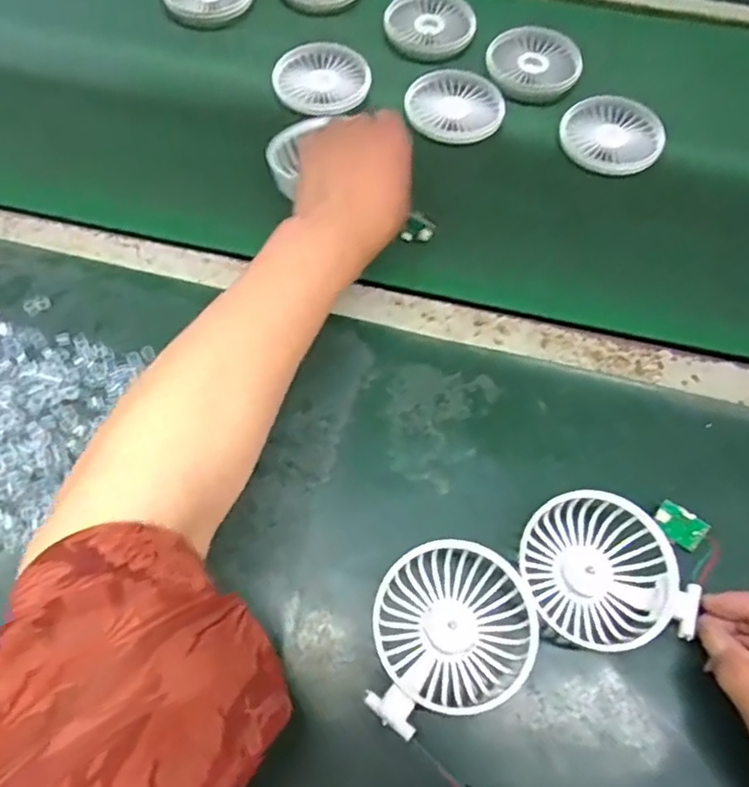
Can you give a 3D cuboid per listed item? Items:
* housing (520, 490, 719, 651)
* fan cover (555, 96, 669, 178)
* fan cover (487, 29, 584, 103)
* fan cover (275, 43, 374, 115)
[{"bbox_3d":[0.150,0.106,0.370,0.117,0.034,0.084,1,65,-3],"label":"housing"},{"bbox_3d":[0.215,-0.236,0.556,0.090,0.018,0.090,4,65,-2],"label":"fan cover"},{"bbox_3d":[0.151,-0.317,0.587,0.087,0.014,0.087,34,68,12],"label":"fan cover"},{"bbox_3d":[-0.052,-0.290,0.570,0.083,0.019,0.087,36,68,13],"label":"fan cover"}]

